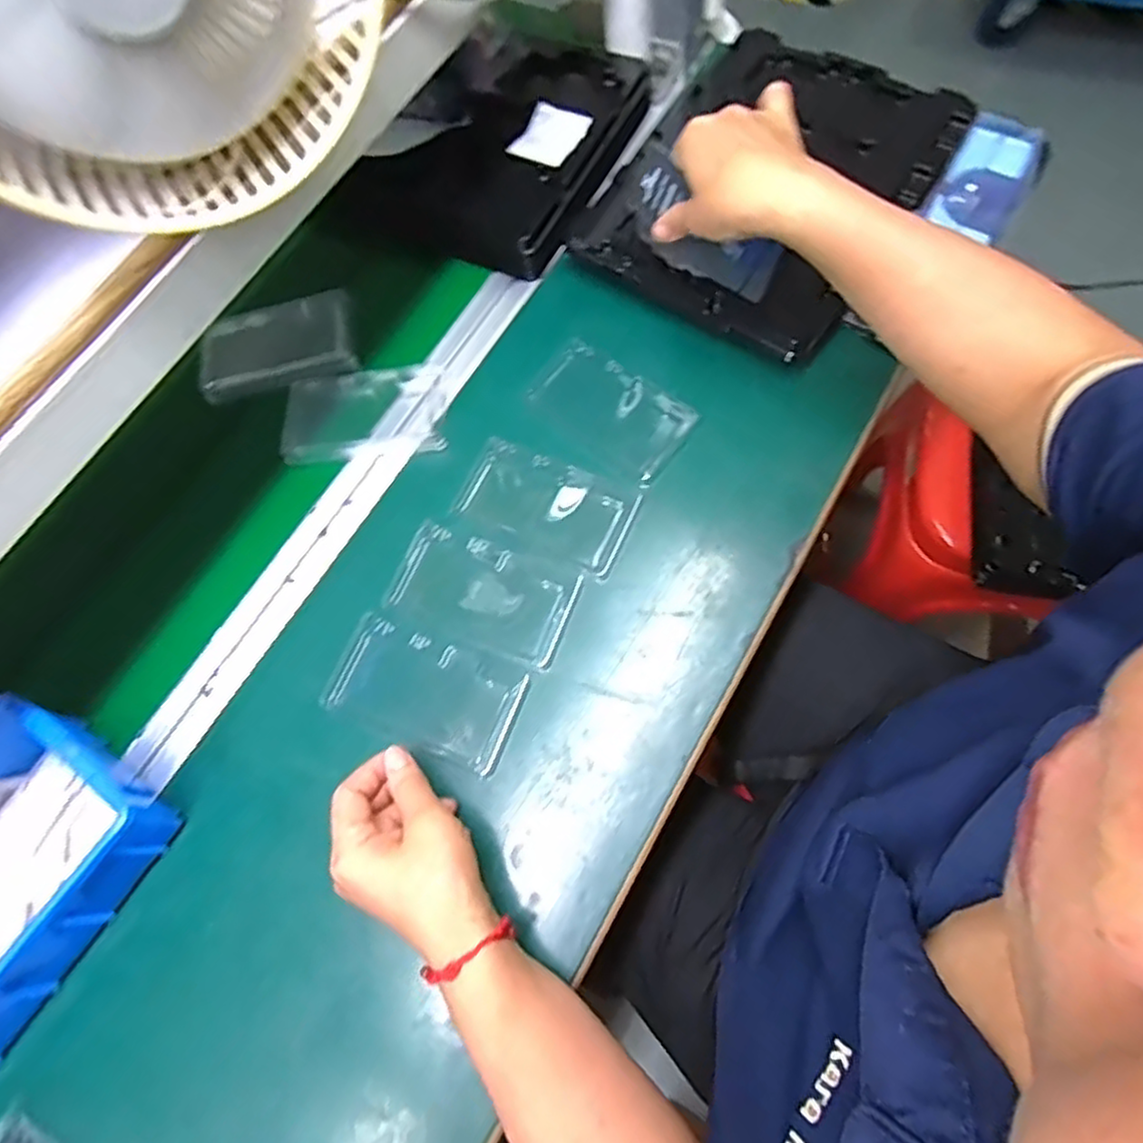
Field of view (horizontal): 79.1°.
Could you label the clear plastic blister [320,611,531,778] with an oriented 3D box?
[{"bbox_3d":[-0.101,0.083,0.473,0.128,0.011,0.070,19,72,14],"label":"clear plastic blister"}]

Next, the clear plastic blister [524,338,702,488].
[{"bbox_3d":[0.029,-0.127,0.537,0.122,0.005,0.075,34,76,18],"label":"clear plastic blister"}]

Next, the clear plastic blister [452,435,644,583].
[{"bbox_3d":[-0.018,-0.050,0.511,0.125,0.004,0.071,22,73,14],"label":"clear plastic blister"}]

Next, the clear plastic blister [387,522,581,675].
[{"bbox_3d":[-0.063,0.013,0.491,0.128,0.006,0.074,19,72,14],"label":"clear plastic blister"}]

